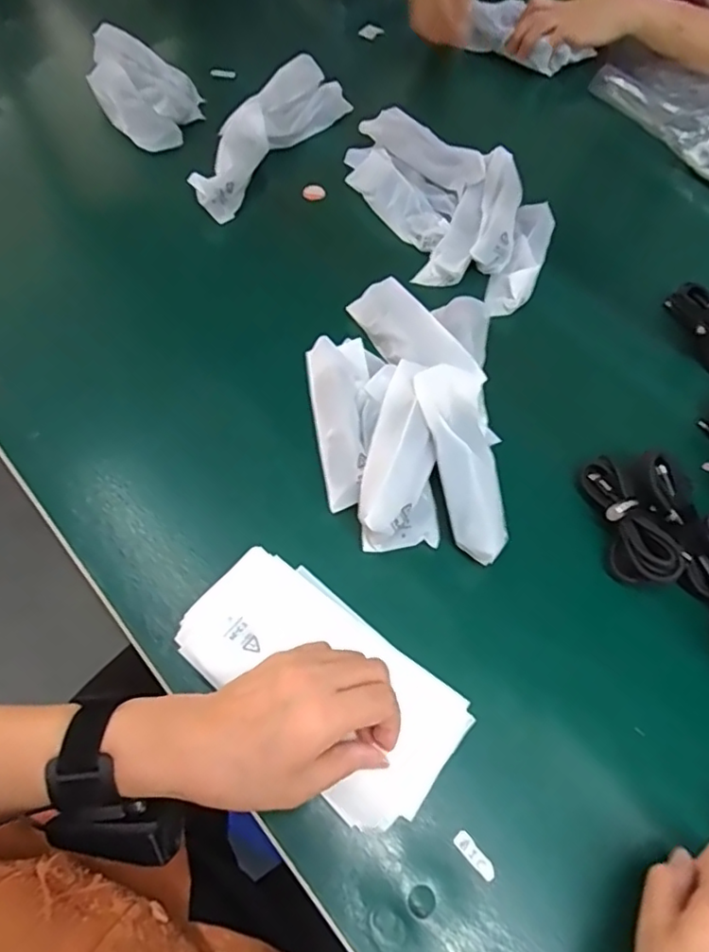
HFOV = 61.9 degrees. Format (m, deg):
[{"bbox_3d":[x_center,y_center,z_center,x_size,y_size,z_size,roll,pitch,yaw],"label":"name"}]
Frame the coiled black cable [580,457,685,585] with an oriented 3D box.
[{"bbox_3d":[0.205,0.032,0.442,0.037,0.038,0.105,-5,61,-4],"label":"coiled black cable"}]

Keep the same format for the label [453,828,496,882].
[{"bbox_3d":[0.073,0.228,0.355,0.010,0.004,0.030,-38,68,-20],"label":"label"}]

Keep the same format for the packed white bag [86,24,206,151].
[{"bbox_3d":[-0.249,-0.463,0.706,0.115,0.041,0.184,-22,63,-13],"label":"packed white bag"}]

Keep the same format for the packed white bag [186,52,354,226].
[{"bbox_3d":[-0.101,-0.390,0.670,0.086,0.033,0.274,27,63,13],"label":"packed white bag"}]

